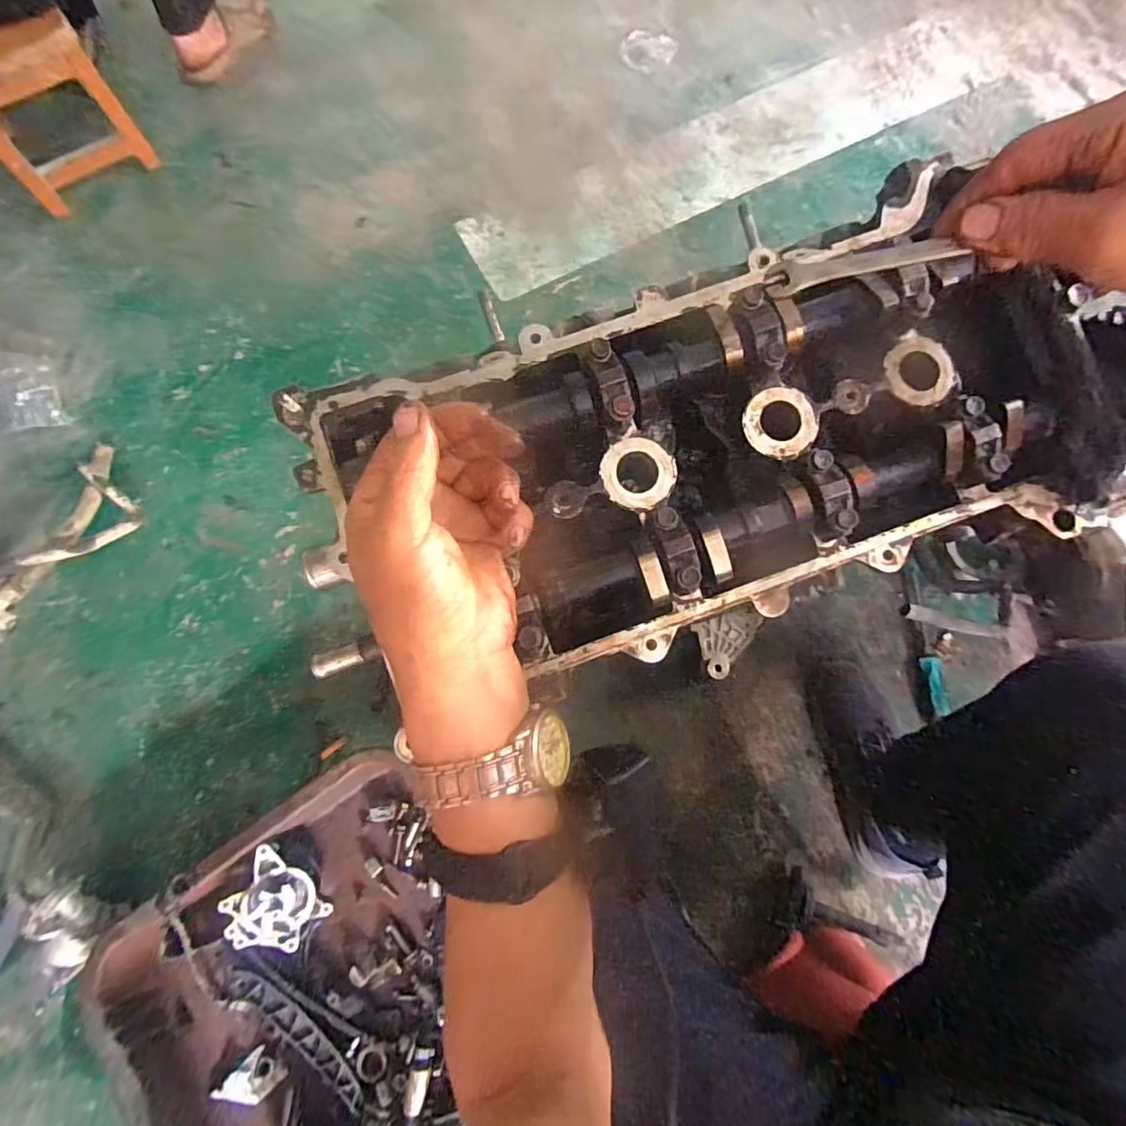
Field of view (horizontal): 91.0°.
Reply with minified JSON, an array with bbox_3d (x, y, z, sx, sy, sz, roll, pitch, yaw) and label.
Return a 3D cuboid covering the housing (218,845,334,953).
[{"bbox_3d":[-0.355,0.423,0.678,0.115,0.045,0.095,42,63,-10],"label":"housing"}]

